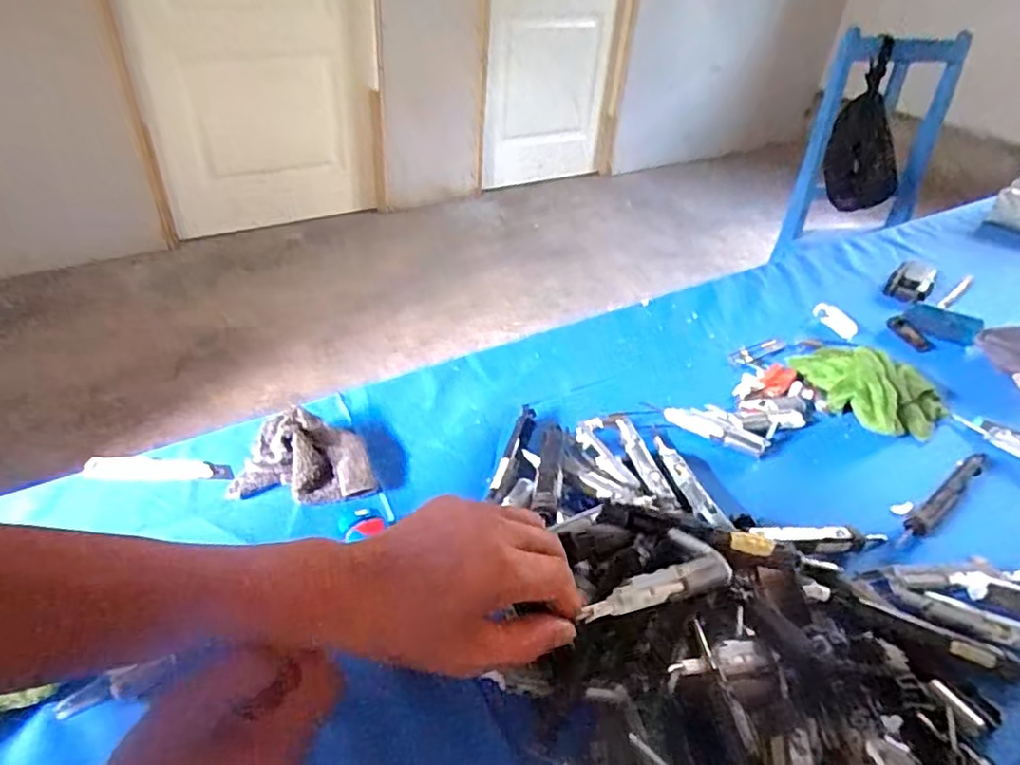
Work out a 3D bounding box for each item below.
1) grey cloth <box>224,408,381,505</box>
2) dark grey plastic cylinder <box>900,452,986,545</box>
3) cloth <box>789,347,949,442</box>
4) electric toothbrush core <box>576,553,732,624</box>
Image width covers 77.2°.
[{"bbox_3d":[-0.171,0.060,0.537,0.118,0.037,0.071,1,37,-2],"label":"grey cloth"},{"bbox_3d":[0.379,0.101,0.556,0.152,0.017,0.017,-24,44,-31],"label":"dark grey plastic cylinder"},{"bbox_3d":[0.370,-0.001,0.665,0.148,0.041,0.106,28,44,31],"label":"cloth"},{"bbox_3d":[0.091,0.126,0.392,0.102,0.014,0.018,-10,38,-21],"label":"electric toothbrush core"}]

